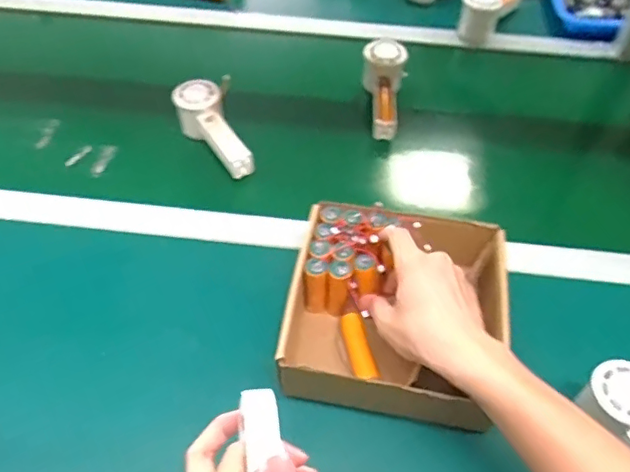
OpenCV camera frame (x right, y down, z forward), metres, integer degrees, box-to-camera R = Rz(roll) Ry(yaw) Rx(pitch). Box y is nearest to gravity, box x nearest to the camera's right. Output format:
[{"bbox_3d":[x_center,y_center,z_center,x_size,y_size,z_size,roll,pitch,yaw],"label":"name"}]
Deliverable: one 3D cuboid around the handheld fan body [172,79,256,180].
[{"bbox_3d":[-0.131,-0.133,0.717,0.056,0.049,0.151,-20,55,-17],"label":"handheld fan body"}]

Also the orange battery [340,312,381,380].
[{"bbox_3d":[0.043,0.108,0.551,0.021,0.016,0.074,-11,52,-11],"label":"orange battery"}]

